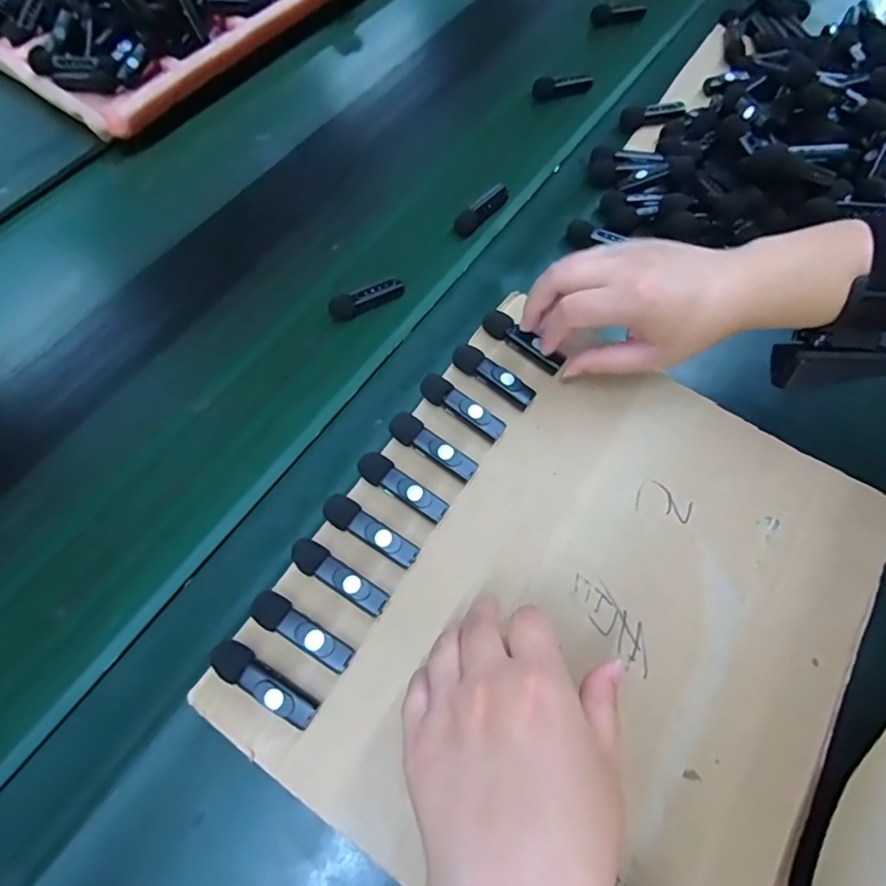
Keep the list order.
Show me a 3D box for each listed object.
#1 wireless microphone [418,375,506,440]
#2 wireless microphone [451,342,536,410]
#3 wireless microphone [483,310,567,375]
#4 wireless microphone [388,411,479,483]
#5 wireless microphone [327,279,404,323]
[{"bbox_3d":[0.013,-0.024,0.364,0.063,0.018,0.017,32,69,16],"label":"wireless microphone"},{"bbox_3d":[0.036,-0.047,0.375,0.063,0.017,0.017,32,69,16],"label":"wireless microphone"},{"bbox_3d":[0.058,-0.074,0.387,0.066,0.012,0.015,39,71,13],"label":"wireless microphone"},{"bbox_3d":[-0.007,0.004,0.351,0.063,0.019,0.018,33,69,16],"label":"wireless microphone"},{"bbox_3d":[-0.065,-0.121,0.445,0.065,0.019,0.016,-26,66,-11],"label":"wireless microphone"}]

